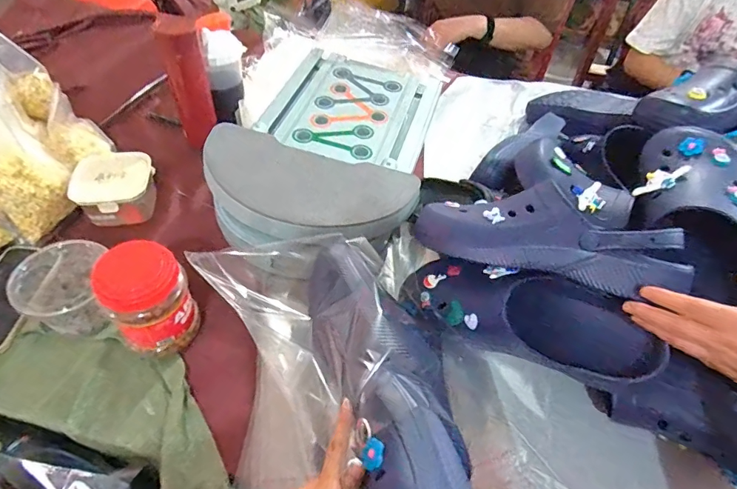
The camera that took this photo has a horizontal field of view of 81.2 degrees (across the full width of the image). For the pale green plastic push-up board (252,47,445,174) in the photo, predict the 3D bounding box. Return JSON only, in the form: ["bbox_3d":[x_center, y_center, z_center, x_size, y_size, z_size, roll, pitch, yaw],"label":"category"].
[{"bbox_3d":[-0.030,-0.258,0.818,0.295,0.028,0.320,15,50,7],"label":"pale green plastic push-up board"}]

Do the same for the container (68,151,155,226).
[{"bbox_3d":[-0.398,-0.080,0.685,0.109,0.074,0.102,-4,50,-9],"label":"container"}]

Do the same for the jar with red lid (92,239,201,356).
[{"bbox_3d":[-0.268,0.071,0.529,0.093,0.142,0.077,-32,59,-28],"label":"jar with red lid"}]

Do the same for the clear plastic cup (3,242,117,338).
[{"bbox_3d":[-0.399,0.061,0.568,0.097,0.085,0.097,3,49,-3],"label":"clear plastic cup"}]

